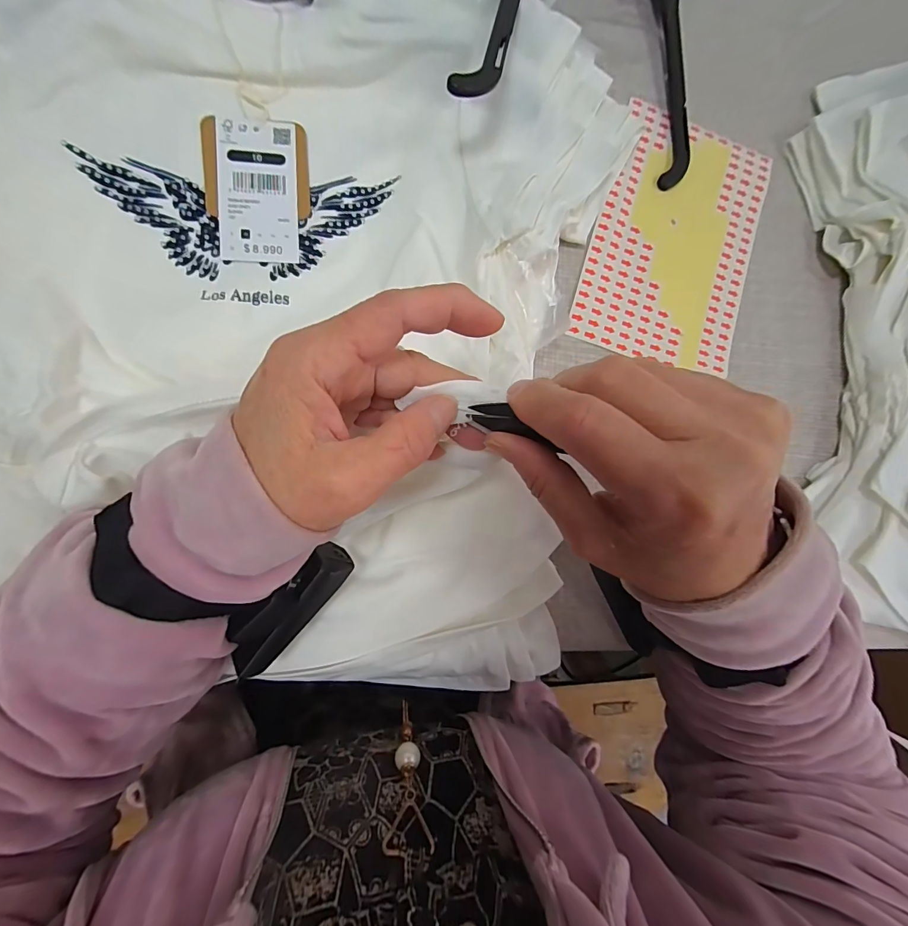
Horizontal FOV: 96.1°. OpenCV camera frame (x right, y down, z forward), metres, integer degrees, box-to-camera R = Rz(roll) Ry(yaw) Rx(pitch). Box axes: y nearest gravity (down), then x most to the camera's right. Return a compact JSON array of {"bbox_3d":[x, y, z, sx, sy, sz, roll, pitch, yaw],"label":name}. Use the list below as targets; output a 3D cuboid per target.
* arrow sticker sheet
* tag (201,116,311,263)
[{"bbox_3d":[0.167,-0.167,0.307,0.122,0.004,0.196,18,83,-7],"label":"arrow sticker sheet"},{"bbox_3d":[-0.117,-0.164,0.246,0.058,0.004,0.084,-4,90,-10],"label":"tag"}]

